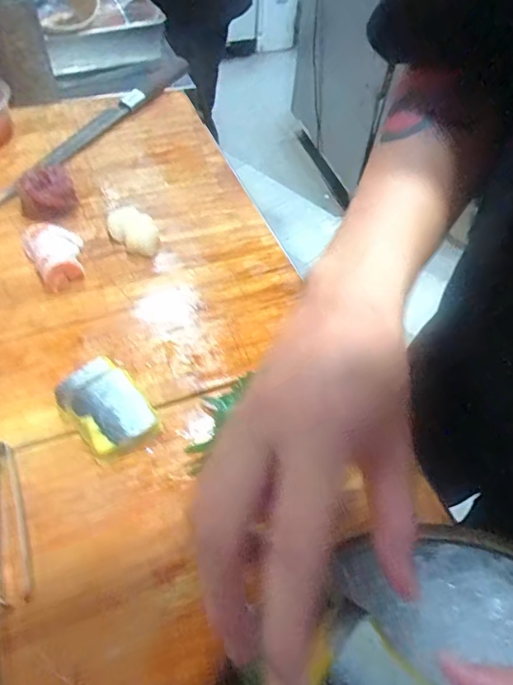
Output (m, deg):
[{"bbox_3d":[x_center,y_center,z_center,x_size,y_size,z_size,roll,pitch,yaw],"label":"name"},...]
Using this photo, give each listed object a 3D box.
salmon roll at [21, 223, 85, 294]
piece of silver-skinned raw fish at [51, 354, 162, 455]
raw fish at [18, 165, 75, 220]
[{"bbox_3d":[-0.187,-0.084,0.434,0.048,0.025,0.074,-23,58,-21],"label":"salmon roll"},{"bbox_3d":[-0.111,0.047,0.342,0.049,0.020,0.076,-35,63,-27],"label":"piece of silver-skinned raw fish"},{"bbox_3d":[-0.218,-0.156,0.483,0.055,0.036,0.050,-14,56,-16],"label":"raw fish"}]

